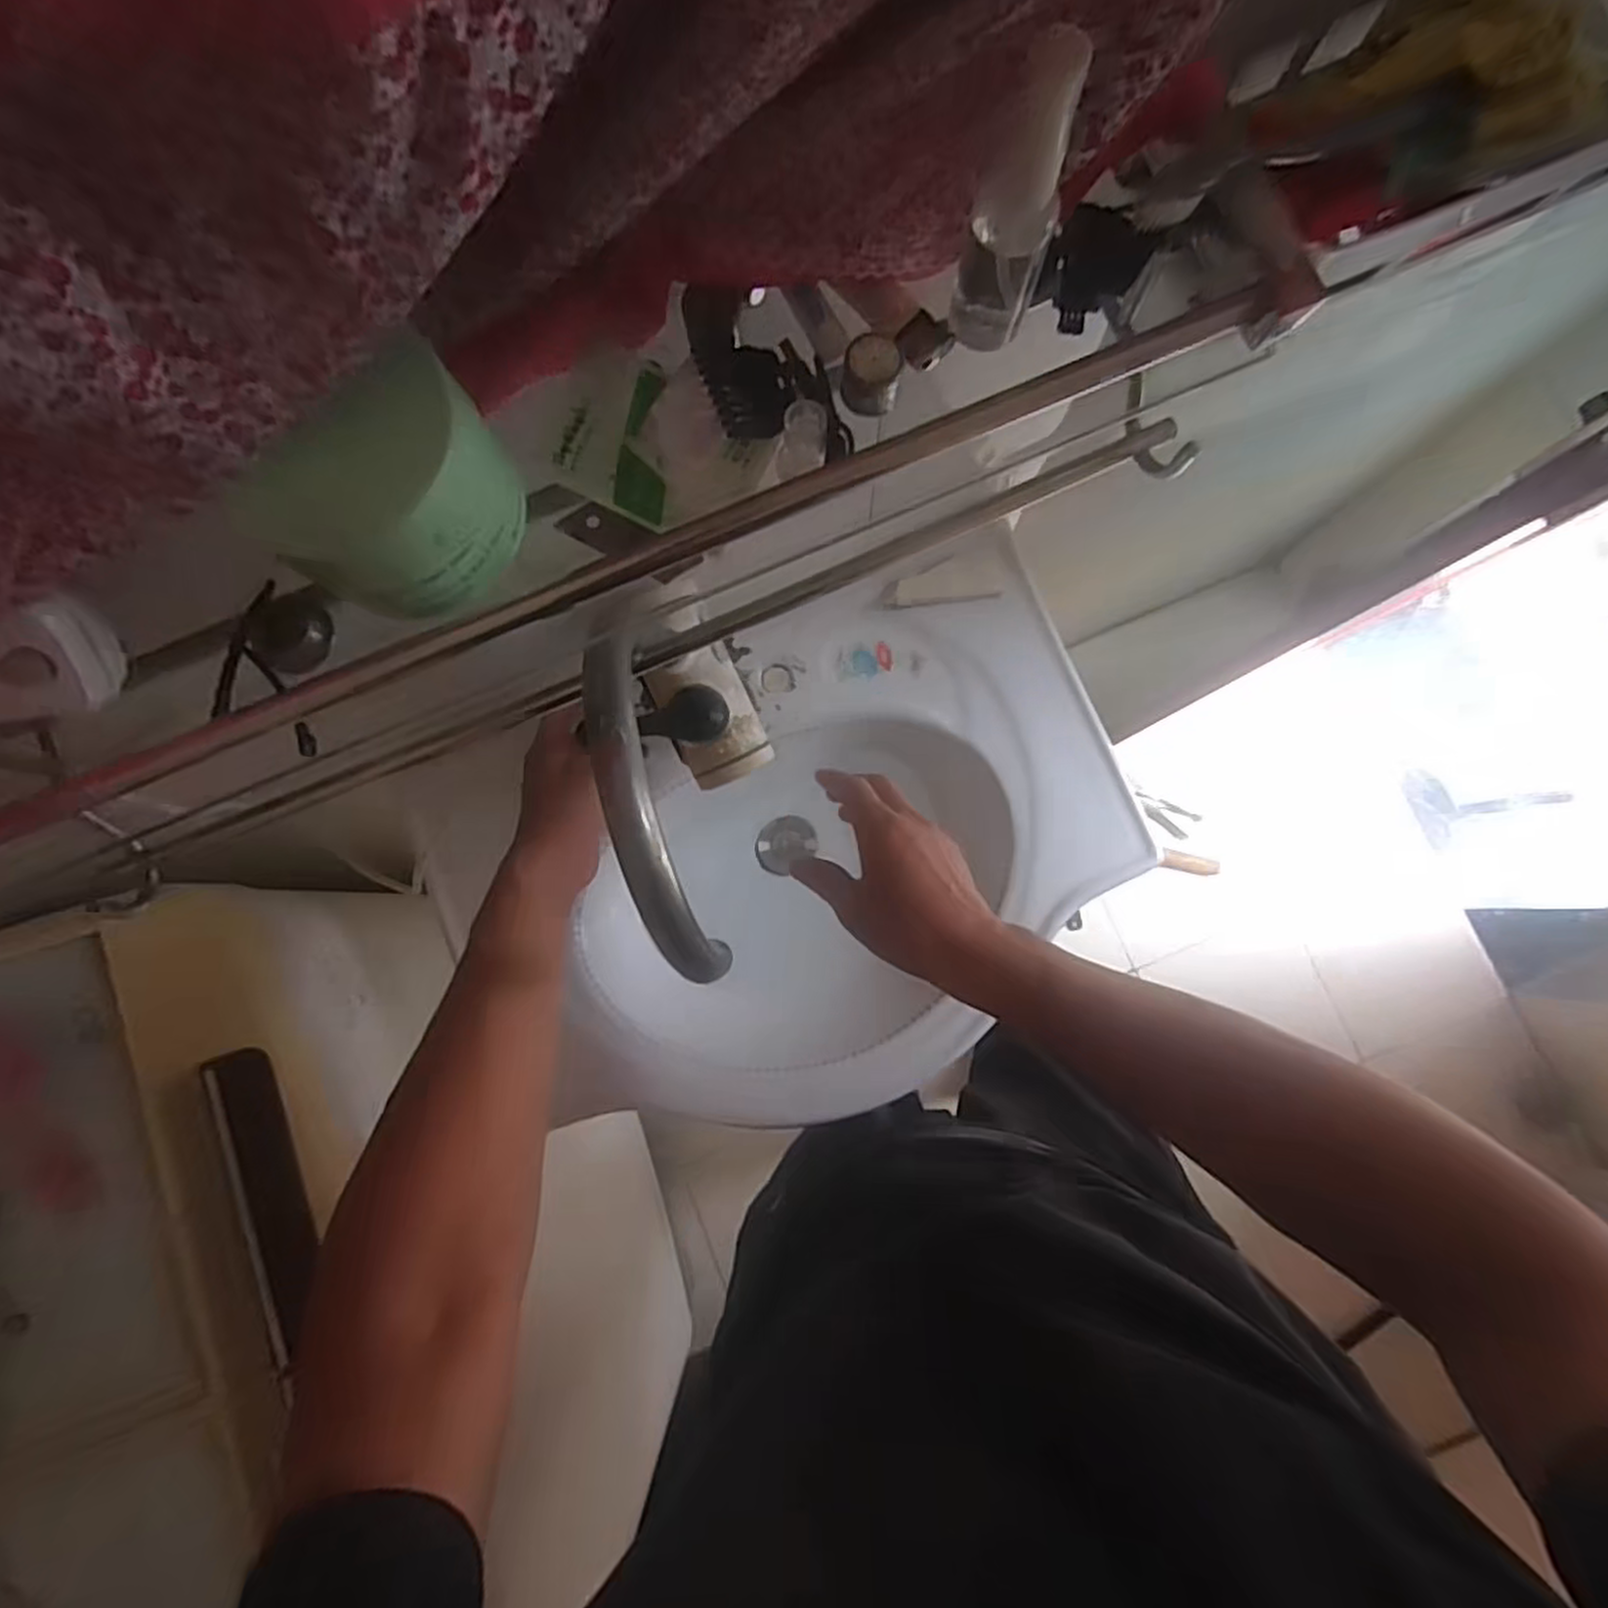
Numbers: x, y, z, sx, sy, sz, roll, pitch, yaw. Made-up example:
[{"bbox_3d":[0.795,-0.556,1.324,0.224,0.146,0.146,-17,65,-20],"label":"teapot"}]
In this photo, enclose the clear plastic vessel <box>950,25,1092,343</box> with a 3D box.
[{"bbox_3d":[0.072,-0.202,0.256,0.028,0.099,0.022,15,83,5],"label":"clear plastic vessel"}]

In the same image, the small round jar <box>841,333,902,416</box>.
[{"bbox_3d":[0.026,-0.166,0.293,0.021,0.020,0.020,3,82,4],"label":"small round jar"}]

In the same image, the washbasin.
[{"bbox_3d":[0.030,0.043,0.721,0.516,0.153,0.403,-22,81,0],"label":"washbasin"}]

